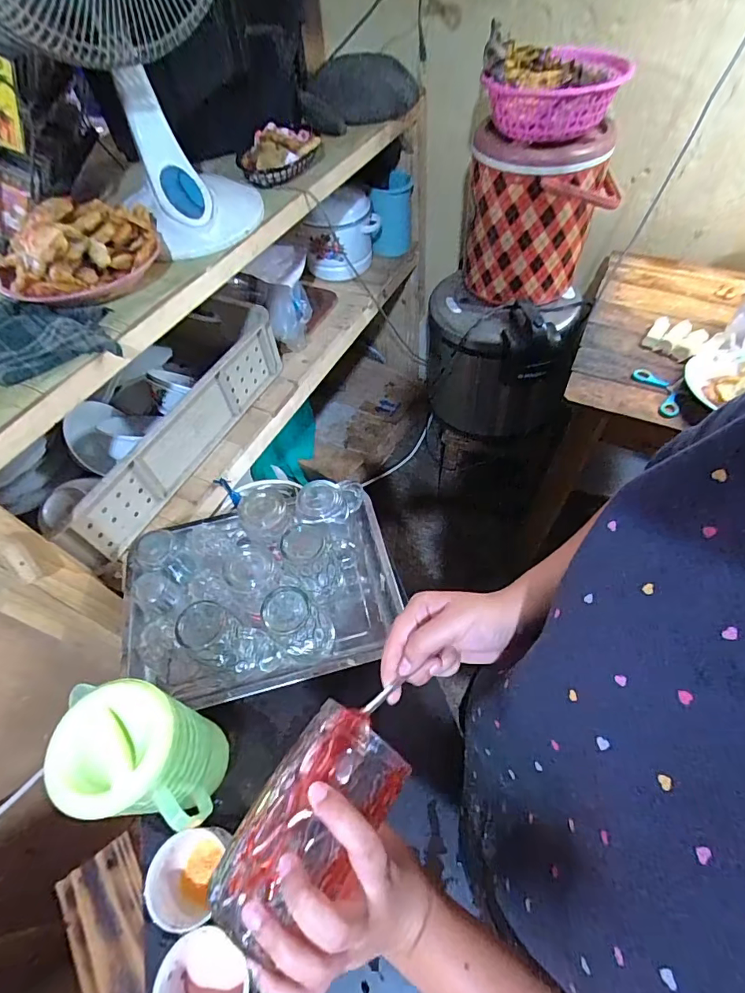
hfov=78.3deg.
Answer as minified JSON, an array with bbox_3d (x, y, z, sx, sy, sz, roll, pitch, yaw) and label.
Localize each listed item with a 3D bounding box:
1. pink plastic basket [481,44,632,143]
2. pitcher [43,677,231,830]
[{"bbox_3d":[0.357,-0.791,0.894,0.248,0.087,0.237,18,58,14],"label":"pink plastic basket"},{"bbox_3d":[-0.228,0.273,0.480,0.104,0.184,0.115,-6,56,-1],"label":"pitcher"}]

